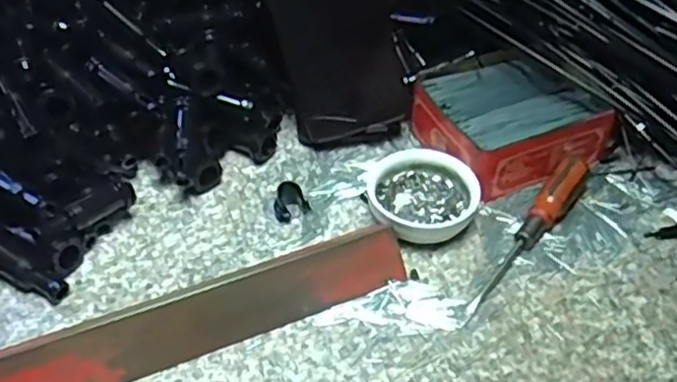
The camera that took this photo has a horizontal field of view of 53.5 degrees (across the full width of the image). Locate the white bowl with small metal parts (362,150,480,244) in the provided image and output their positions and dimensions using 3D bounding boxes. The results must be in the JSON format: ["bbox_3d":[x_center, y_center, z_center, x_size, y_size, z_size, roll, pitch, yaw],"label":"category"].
[{"bbox_3d":[0.056,0.005,0.451,0.072,0.026,0.070,0,45,0],"label":"white bowl with small metal parts"}]

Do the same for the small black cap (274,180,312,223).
[{"bbox_3d":[-0.032,0.007,0.453,0.025,0.023,0.014,-24,49,-22],"label":"small black cap"}]

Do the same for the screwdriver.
[{"bbox_3d":[0.123,0.027,0.430,0.020,0.025,0.147,27,51,25],"label":"screwdriver"}]

